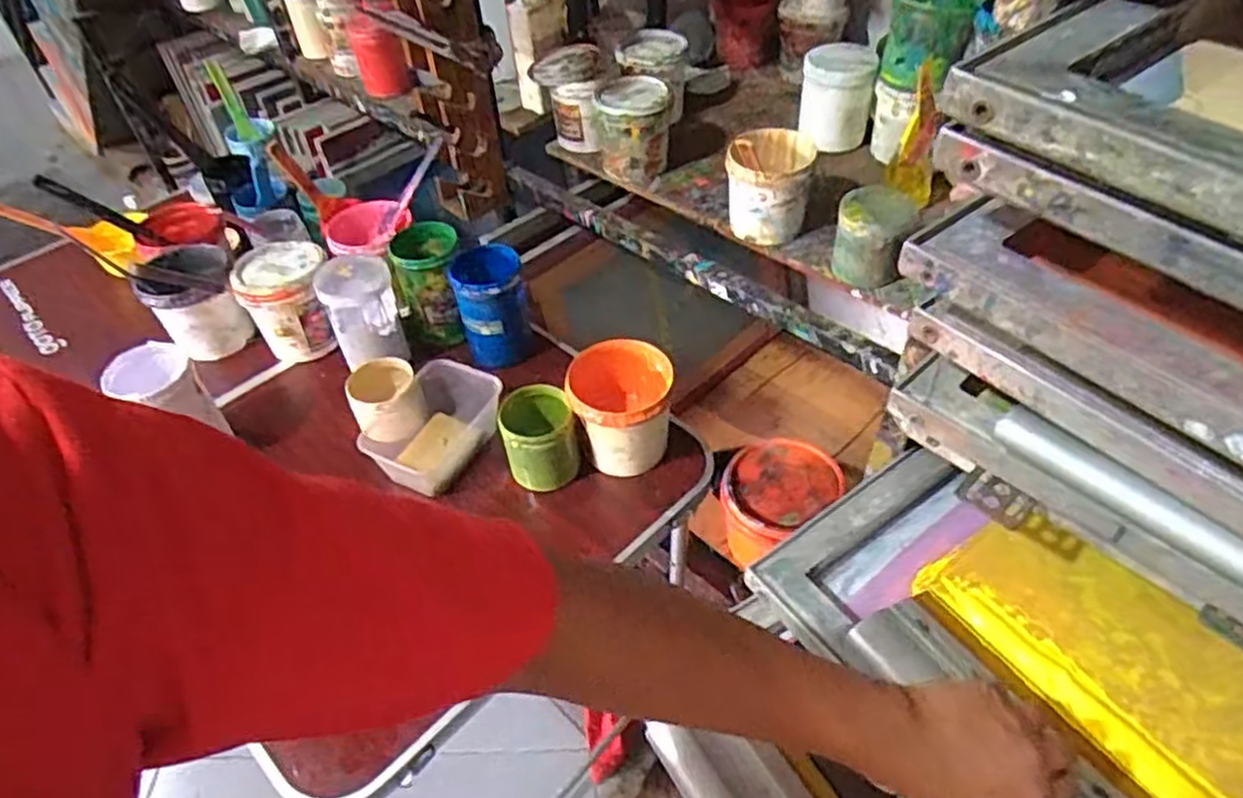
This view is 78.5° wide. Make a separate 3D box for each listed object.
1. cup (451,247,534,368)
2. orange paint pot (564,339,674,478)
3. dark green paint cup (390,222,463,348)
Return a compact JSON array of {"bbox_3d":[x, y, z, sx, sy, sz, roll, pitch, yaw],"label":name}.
[{"bbox_3d":[-0.183,-0.126,1.068,0.100,0.154,0.087,-9,47,-5],"label":"cup"},{"bbox_3d":[-0.001,0.011,0.945,0.120,0.117,0.118,-2,47,2],"label":"orange paint pot"},{"bbox_3d":[-0.276,-0.163,1.120,0.098,0.151,0.110,-4,46,0],"label":"dark green paint cup"}]

